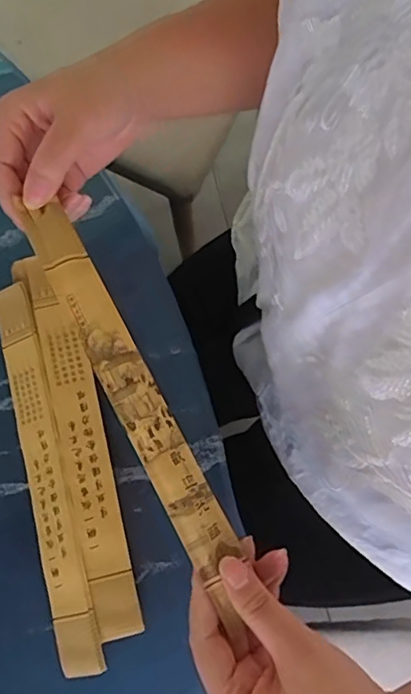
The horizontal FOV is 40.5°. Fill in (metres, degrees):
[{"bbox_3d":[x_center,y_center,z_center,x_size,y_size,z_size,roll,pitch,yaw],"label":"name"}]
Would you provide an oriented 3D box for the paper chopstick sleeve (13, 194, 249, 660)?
[{"bbox_3d":[-0.033,0.034,0.301,0.027,0.007,0.245,-26,85,-26],"label":"paper chopstick sleeve"}]

